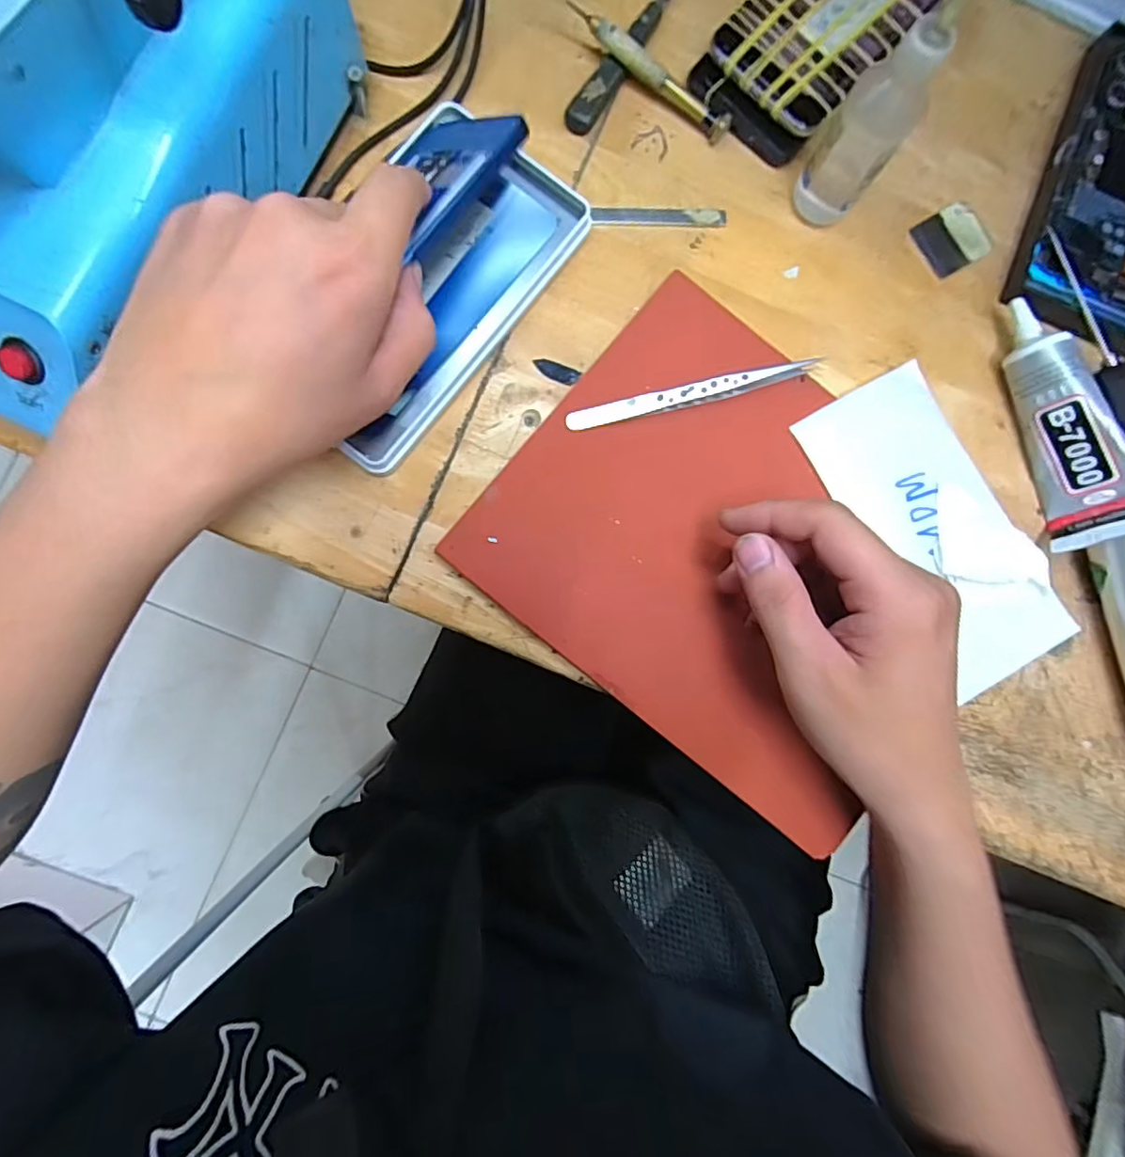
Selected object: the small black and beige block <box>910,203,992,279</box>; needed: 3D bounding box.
[{"bbox_3d":[0.225,-0.195,0.321,0.039,0.004,0.035,-31,88,-6],"label":"small black and beige block"}]

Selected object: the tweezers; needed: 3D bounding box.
[{"bbox_3d":[0.069,-0.096,0.291,0.134,0.010,0.011,-14,86,-5],"label":"tweezers"}]

